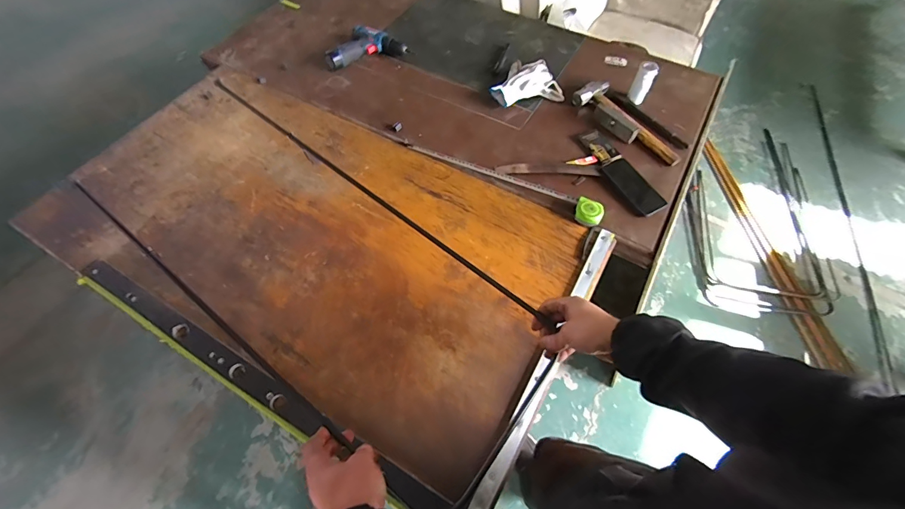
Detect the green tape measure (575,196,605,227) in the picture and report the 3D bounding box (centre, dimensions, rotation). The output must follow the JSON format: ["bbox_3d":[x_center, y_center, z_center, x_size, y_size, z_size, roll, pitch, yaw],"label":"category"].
[{"bbox_3d":[0.298,-0.091,0.860,0.057,0.034,0.055,21,63,13],"label":"green tape measure"}]

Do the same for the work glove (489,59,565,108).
[{"bbox_3d":[0.193,-0.468,1.075,0.187,0.042,0.137,-9,60,-4],"label":"work glove"}]

